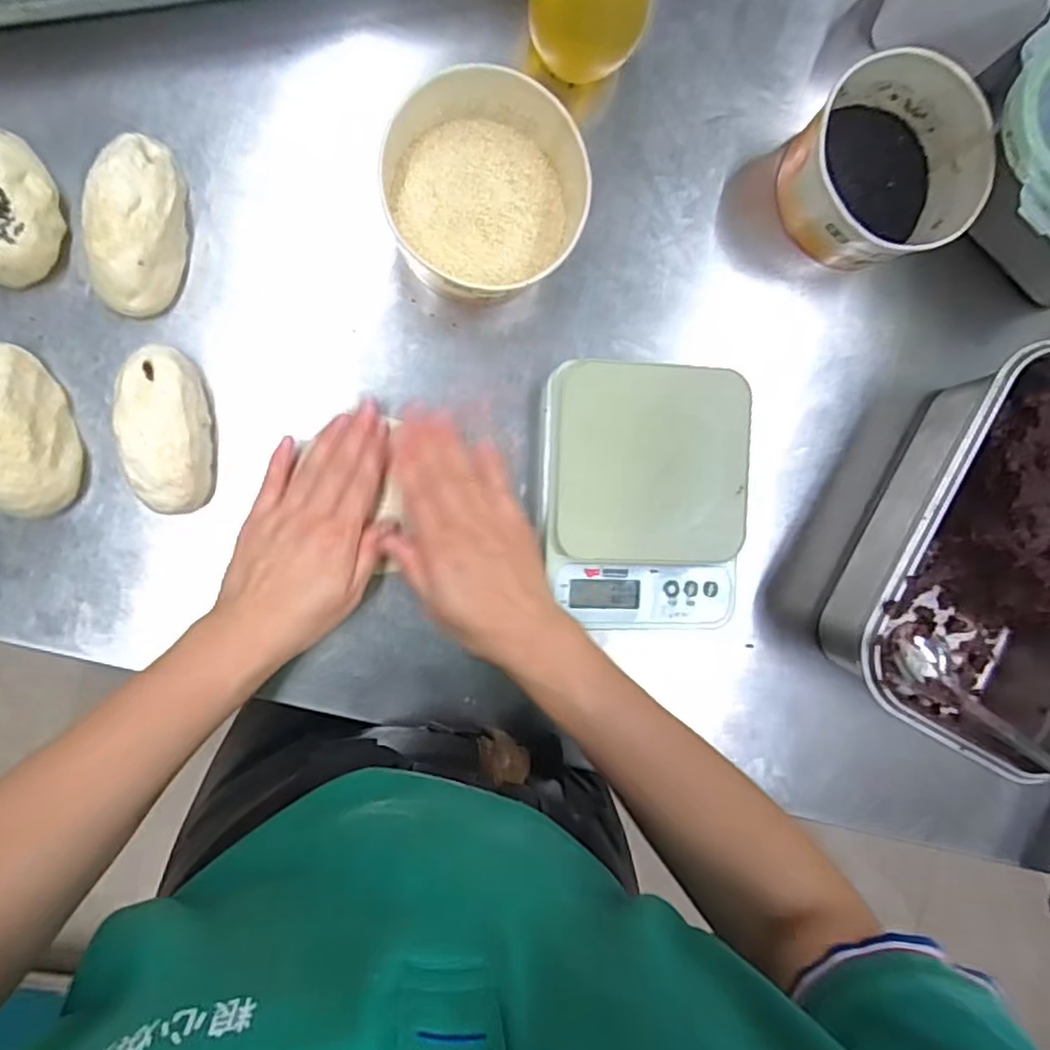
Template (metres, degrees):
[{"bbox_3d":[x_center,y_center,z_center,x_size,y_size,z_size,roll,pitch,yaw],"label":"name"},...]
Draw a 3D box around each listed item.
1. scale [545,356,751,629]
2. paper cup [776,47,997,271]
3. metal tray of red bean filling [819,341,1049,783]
[{"bbox_3d":[0.086,-0.019,0.479,0.141,0.029,0.189,2,93,-9],"label":"scale"},{"bbox_3d":[0.259,-0.258,0.480,0.125,0.062,0.129,0,93,-9],"label":"paper cup"},{"bbox_3d":[0.356,0.024,0.497,0.189,0.092,0.280,30,88,-9],"label":"metal tray of red bean filling"}]

